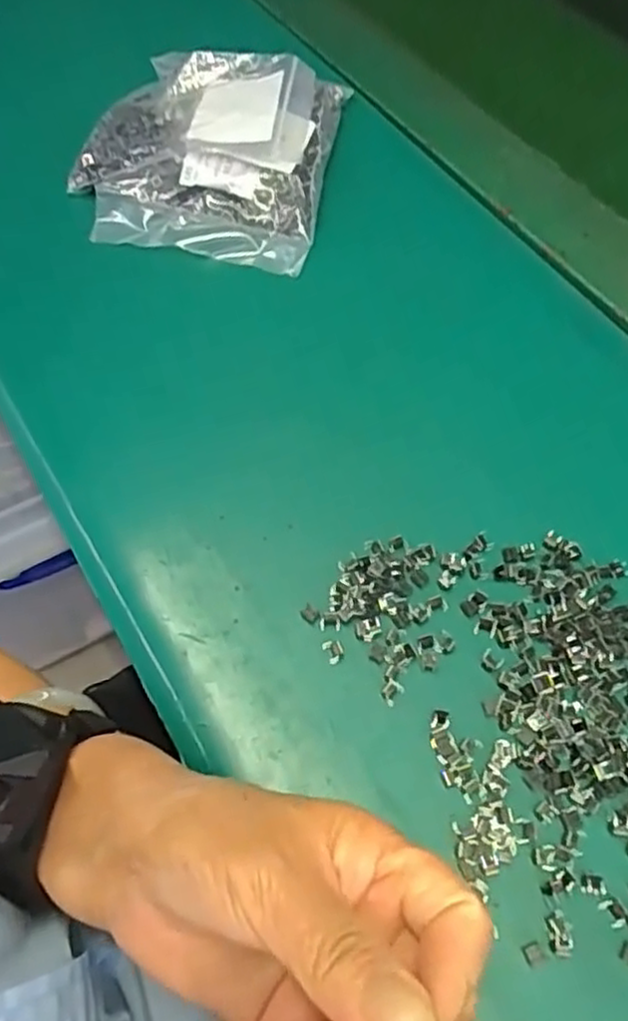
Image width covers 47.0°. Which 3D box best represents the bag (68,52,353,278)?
[{"bbox_3d":[-0.068,-0.223,0.441,0.151,0.043,0.153,6,61,6],"label":"bag"}]

